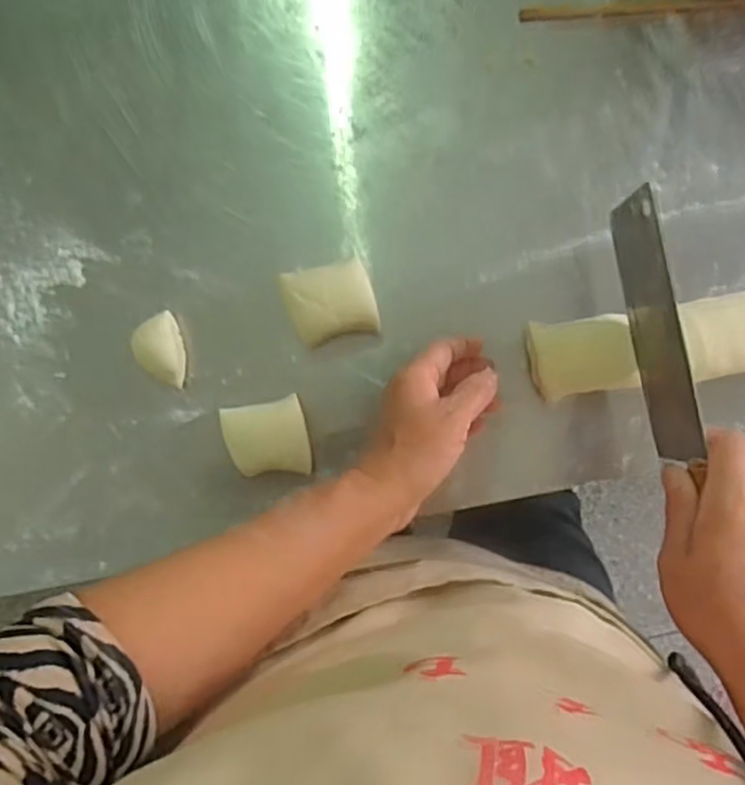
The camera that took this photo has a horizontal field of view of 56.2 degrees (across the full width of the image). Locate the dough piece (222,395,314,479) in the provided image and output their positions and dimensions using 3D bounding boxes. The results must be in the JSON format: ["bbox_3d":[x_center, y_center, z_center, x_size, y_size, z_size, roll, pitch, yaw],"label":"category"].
[{"bbox_3d":[-0.080,0.036,0.538,0.061,0.034,0.058,-13,92,2],"label":"dough piece"}]

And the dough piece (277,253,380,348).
[{"bbox_3d":[-0.030,-0.068,0.533,0.063,0.034,0.054,-15,92,3],"label":"dough piece"}]

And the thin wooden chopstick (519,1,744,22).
[{"bbox_3d":[0.229,-0.293,0.531,0.228,0.007,0.010,-1,92,2],"label":"thin wooden chopstick"}]

